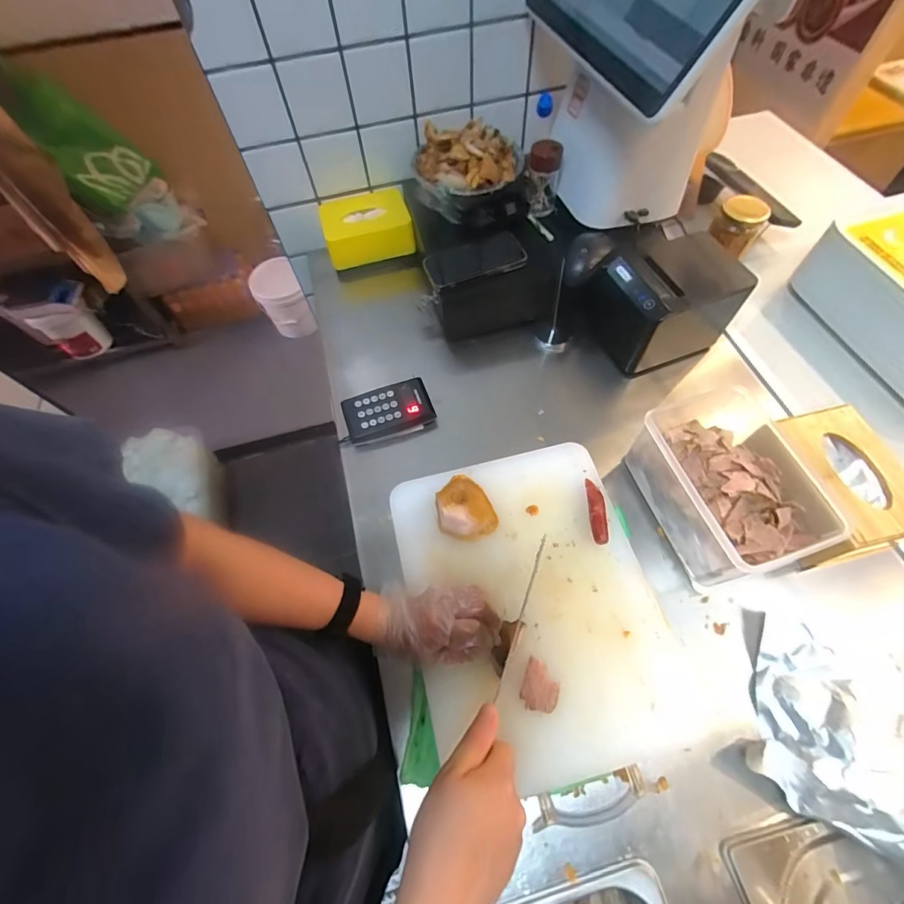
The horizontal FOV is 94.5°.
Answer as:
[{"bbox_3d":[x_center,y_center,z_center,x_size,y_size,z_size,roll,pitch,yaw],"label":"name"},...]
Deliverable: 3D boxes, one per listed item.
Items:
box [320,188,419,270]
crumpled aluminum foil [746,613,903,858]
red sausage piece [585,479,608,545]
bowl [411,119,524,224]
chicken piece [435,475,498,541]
[{"bbox_3d":[-0.165,-0.433,0.808,0.159,0.068,0.128,-15,62,-5],"label":"box"},{"bbox_3d":[0.408,0.265,0.419,0.169,0.059,0.200,25,67,13],"label":"crumpled aluminum foil"},{"bbox_3d":[0.180,0.072,0.520,0.020,0.019,0.082,3,64,4],"label":"red sausage piece"},{"bbox_3d":[0.026,-0.470,0.698,0.171,0.084,0.147,-9,62,-2],"label":"bowl"},{"bbox_3d":[0.015,0.071,0.525,0.066,0.036,0.079,-13,64,-4],"label":"chicken piece"}]

